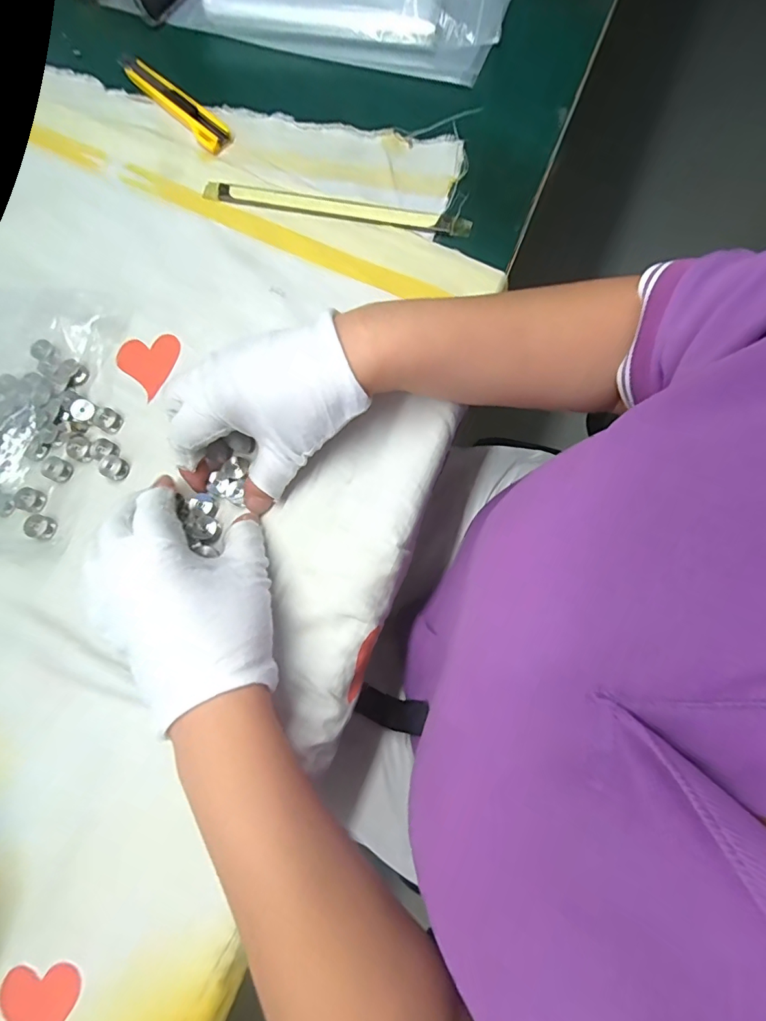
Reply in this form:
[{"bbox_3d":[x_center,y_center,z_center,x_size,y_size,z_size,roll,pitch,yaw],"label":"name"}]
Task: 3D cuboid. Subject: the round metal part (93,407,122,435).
[{"bbox_3d":[-0.183,-0.060,0.315,0.015,0.007,0.015,0,77,2],"label":"round metal part"}]

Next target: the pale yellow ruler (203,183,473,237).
[{"bbox_3d":[-0.035,-0.223,0.350,0.199,0.004,0.018,12,77,5],"label":"pale yellow ruler"}]

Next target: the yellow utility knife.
[{"bbox_3d":[-0.167,-0.324,0.375,0.126,0.009,0.023,44,82,10],"label":"yellow utility knife"}]

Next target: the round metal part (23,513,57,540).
[{"bbox_3d":[-0.217,0.010,0.299,0.016,0.008,0.014,17,78,6],"label":"round metal part"}]

